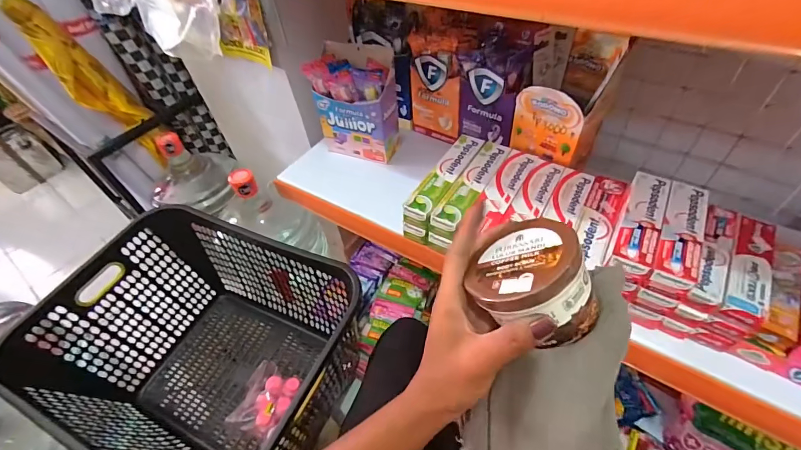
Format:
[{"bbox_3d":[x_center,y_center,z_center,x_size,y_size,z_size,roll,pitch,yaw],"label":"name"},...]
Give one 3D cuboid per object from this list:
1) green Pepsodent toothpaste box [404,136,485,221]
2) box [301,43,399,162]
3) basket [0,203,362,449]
[{"bbox_3d":[0.074,-0.075,0.615,0.045,0.034,0.202,22,56,23],"label":"green Pepsodent toothpaste box"},{"bbox_3d":[-0.081,-0.223,0.707,0.139,0.190,0.074,18,54,20],"label":"box"},{"bbox_3d":[-0.369,0.261,0.767,0.541,0.314,0.416,18,54,20],"label":"basket"}]

